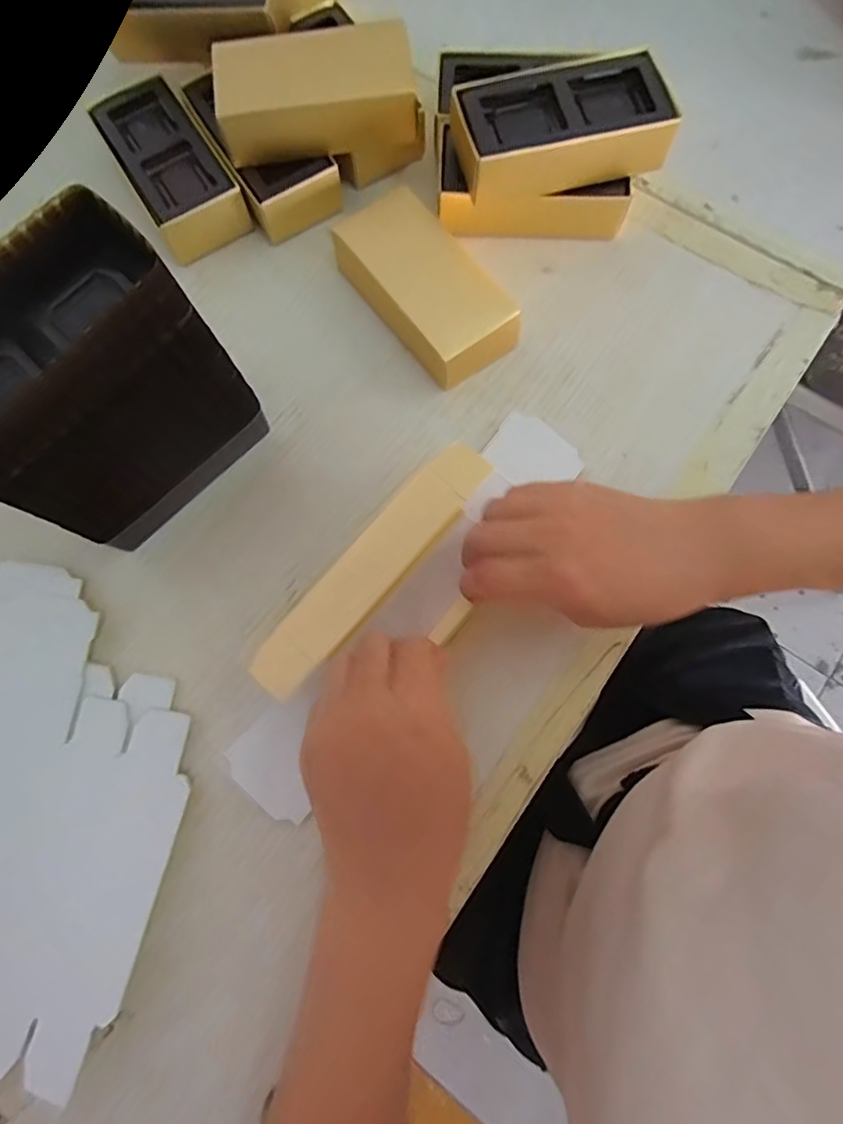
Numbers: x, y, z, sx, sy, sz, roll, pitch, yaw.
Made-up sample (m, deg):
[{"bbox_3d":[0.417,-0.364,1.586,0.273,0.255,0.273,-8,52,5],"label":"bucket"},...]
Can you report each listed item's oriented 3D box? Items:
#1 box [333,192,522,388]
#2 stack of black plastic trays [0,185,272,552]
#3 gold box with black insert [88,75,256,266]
[{"bbox_3d":[0.002,-0.159,0.326,0.058,0.034,0.122,-36,78,-7],"label":"box"},{"bbox_3d":[-0.147,-0.072,0.262,0.064,0.123,0.117,44,81,11],"label":"stack of black plastic trays"},{"bbox_3d":[-0.161,-0.253,0.356,0.055,0.029,0.116,-32,77,-6],"label":"gold box with black insert"}]

